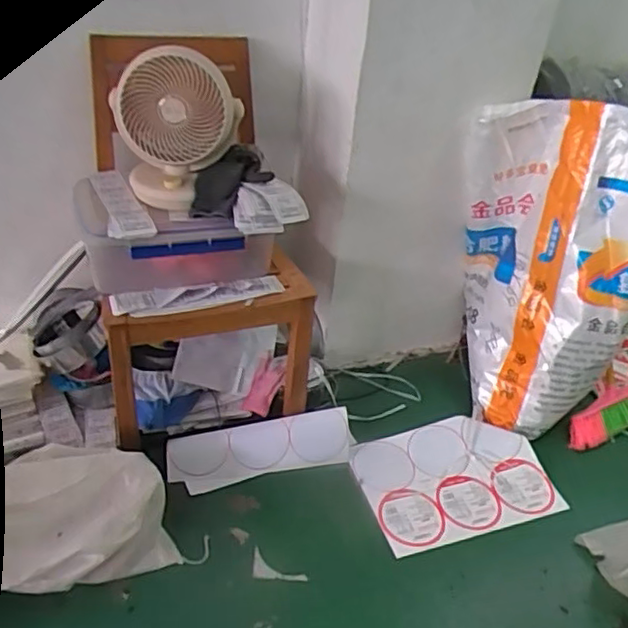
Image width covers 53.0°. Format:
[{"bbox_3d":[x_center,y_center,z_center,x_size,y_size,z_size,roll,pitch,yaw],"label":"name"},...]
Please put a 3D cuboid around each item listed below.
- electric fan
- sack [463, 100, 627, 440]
[{"bbox_3d":[-0.291,-0.406,1.347,0.251,0.297,0.211,-6,38,-13],"label":"electric fan"},{"bbox_3d":[0.605,-0.130,1.628,0.325,0.779,0.424,-5,37,-14],"label":"sack"}]

